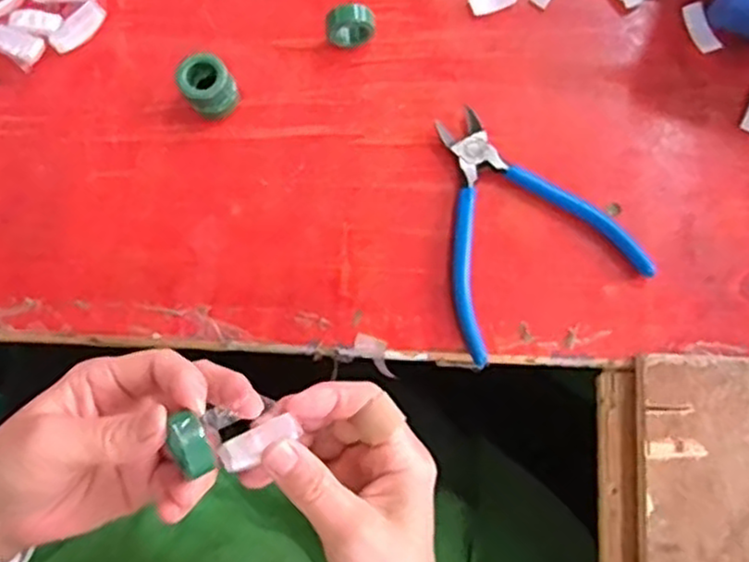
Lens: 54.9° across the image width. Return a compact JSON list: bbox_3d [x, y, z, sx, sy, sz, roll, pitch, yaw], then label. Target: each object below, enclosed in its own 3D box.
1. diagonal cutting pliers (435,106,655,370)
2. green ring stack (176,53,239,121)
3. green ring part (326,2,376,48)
[{"bbox_3d":[0.081,-0.039,0.433,0.117,0.011,0.138,-26,78,-4],"label":"diagonal cutting pliers"},{"bbox_3d":[-0.102,-0.120,0.447,0.030,0.028,0.031,-29,78,-5],"label":"green ring stack"},{"bbox_3d":[-0.015,-0.159,0.453,0.030,0.030,0.015,-16,77,-2],"label":"green ring part"}]

